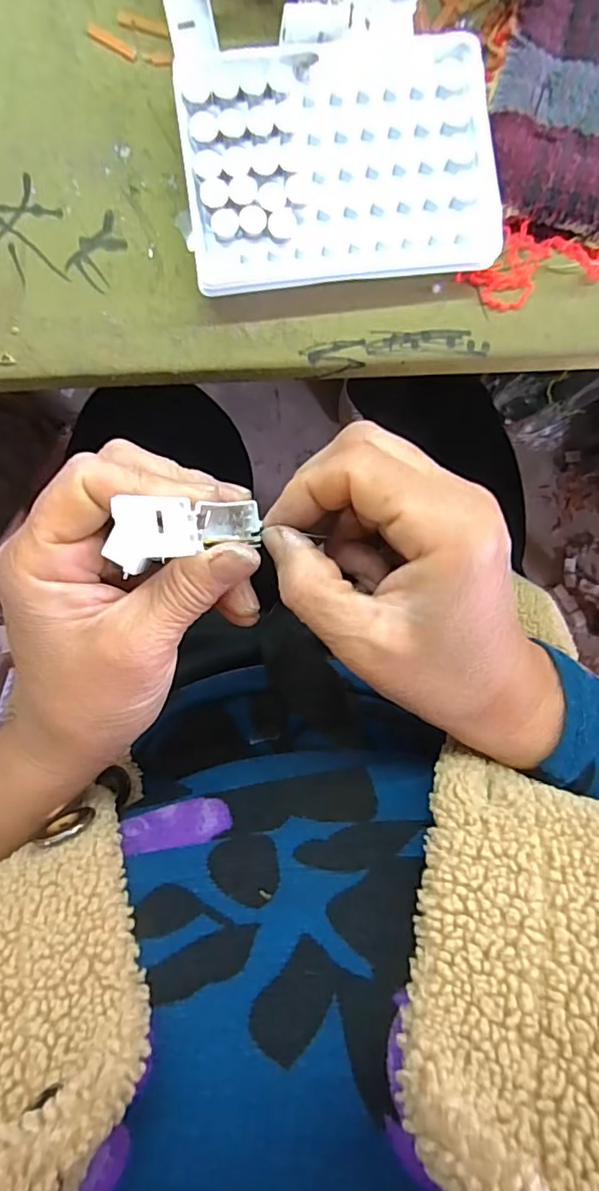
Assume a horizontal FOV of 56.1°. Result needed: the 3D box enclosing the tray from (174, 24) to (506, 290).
[{"bbox_3d":[0.018,-0.186,0.241,0.130,0.019,0.095,-7,91,-3],"label":"tray"}]

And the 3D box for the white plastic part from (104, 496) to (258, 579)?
[{"bbox_3d":[-0.040,-0.023,0.198,0.053,0.016,0.019,-11,92,-43],"label":"white plastic part"}]

